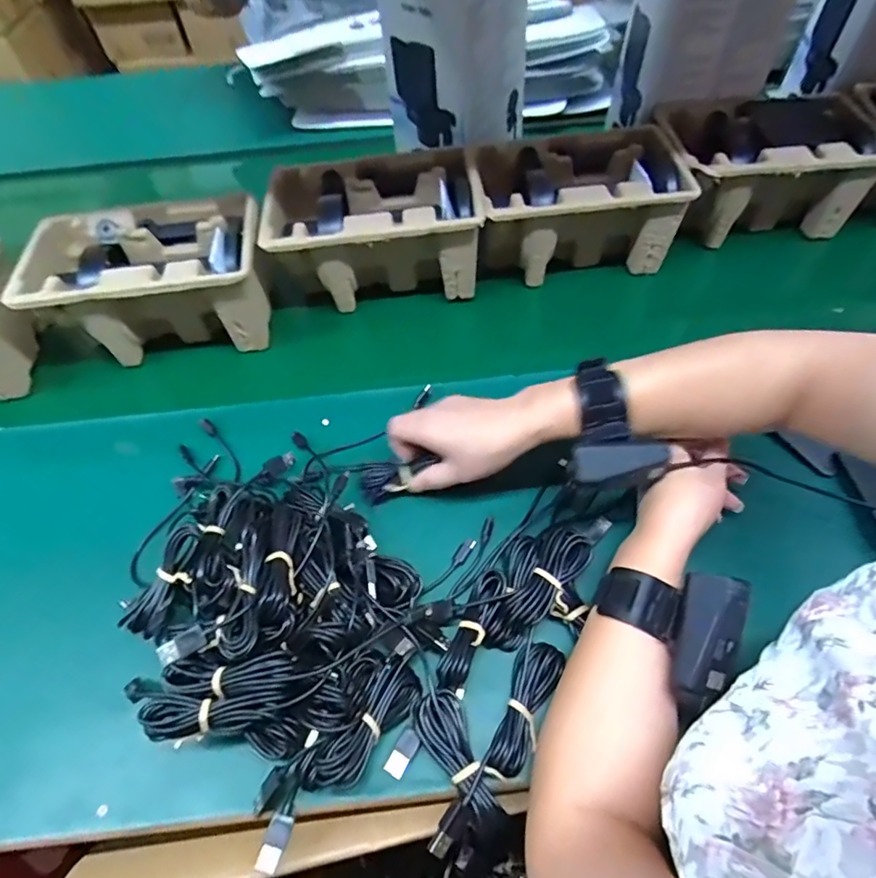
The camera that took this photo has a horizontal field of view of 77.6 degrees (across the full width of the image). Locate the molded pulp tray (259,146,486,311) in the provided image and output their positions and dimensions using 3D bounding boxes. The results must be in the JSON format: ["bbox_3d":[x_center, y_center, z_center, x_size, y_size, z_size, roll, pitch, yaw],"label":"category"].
[{"bbox_3d":[-0.067,-0.228,0.608,0.218,0.109,0.147,-4,50,1],"label":"molded pulp tray"}]

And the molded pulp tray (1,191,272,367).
[{"bbox_3d":[-0.291,-0.158,0.582,0.229,0.115,0.150,-13,51,-7],"label":"molded pulp tray"}]

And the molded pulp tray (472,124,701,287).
[{"bbox_3d":[0.154,-0.254,0.626,0.218,0.124,0.139,-5,50,0],"label":"molded pulp tray"}]

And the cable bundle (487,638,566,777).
[{"bbox_3d":[0.061,0.182,0.374,0.031,0.015,0.088,16,53,17],"label":"cable bundle"}]

